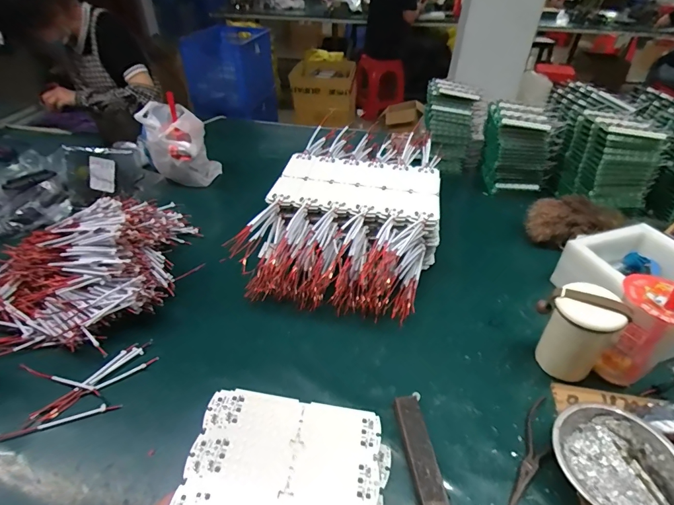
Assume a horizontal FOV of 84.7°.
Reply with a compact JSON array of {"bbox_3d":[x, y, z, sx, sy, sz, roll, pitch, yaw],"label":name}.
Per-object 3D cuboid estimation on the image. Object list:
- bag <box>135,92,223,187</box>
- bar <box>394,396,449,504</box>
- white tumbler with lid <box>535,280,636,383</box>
[{"bbox_3d":[-0.374,-0.248,0.900,0.157,0.188,0.130,-16,42,-19],"label":"bag"},{"bbox_3d":[0.101,0.258,0.403,0.031,0.015,0.210,-4,40,-6],"label":"bar"},{"bbox_3d":[0.314,0.109,0.496,0.081,0.132,0.071,-1,38,-3],"label":"white tumbler with lid"}]

